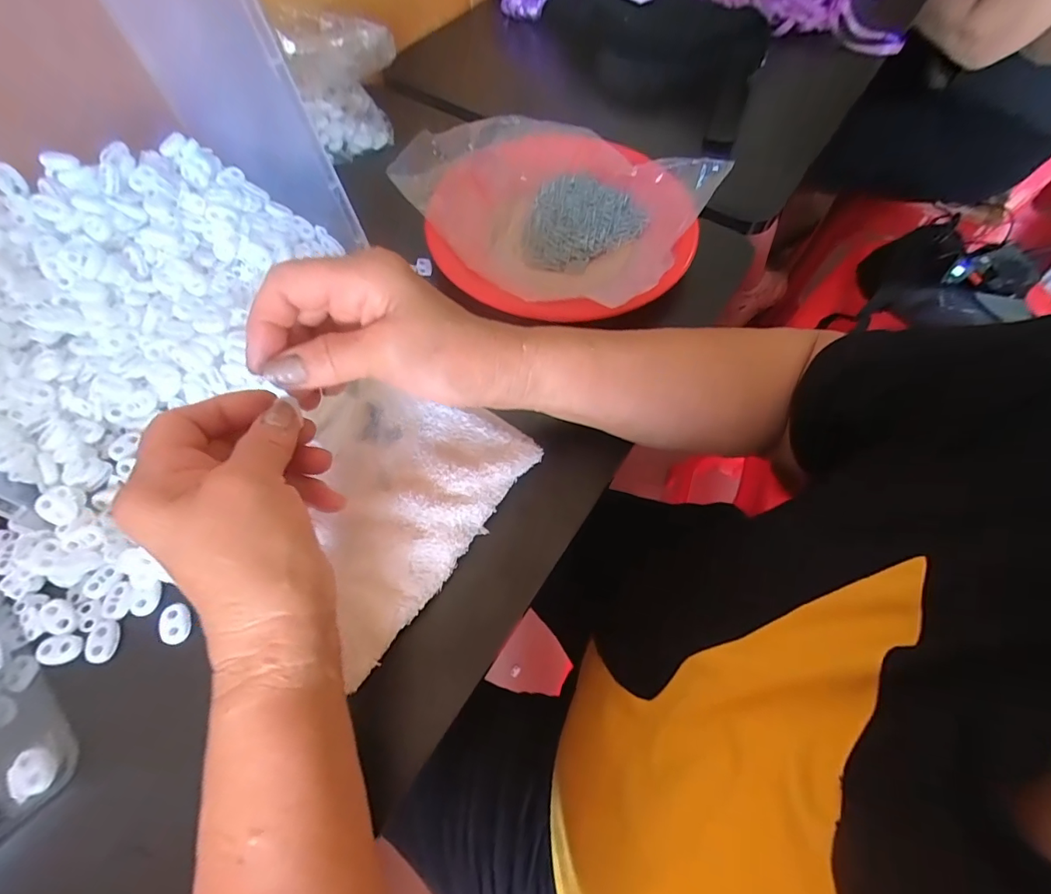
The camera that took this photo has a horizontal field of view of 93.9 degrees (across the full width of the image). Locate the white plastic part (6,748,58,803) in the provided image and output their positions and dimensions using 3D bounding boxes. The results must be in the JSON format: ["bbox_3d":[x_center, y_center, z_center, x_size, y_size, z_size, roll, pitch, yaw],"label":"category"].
[{"bbox_3d":[-0.253,0.167,0.252,0.017,0.005,0.022,-25,66,-14],"label":"white plastic part"}]

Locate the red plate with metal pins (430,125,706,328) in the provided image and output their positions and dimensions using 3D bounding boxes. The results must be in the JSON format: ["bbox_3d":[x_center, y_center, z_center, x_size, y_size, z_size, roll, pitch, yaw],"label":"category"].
[{"bbox_3d":[0.037,-0.192,0.434,0.213,0.053,0.214,1,62,-1],"label":"red plate with metal pins"}]

